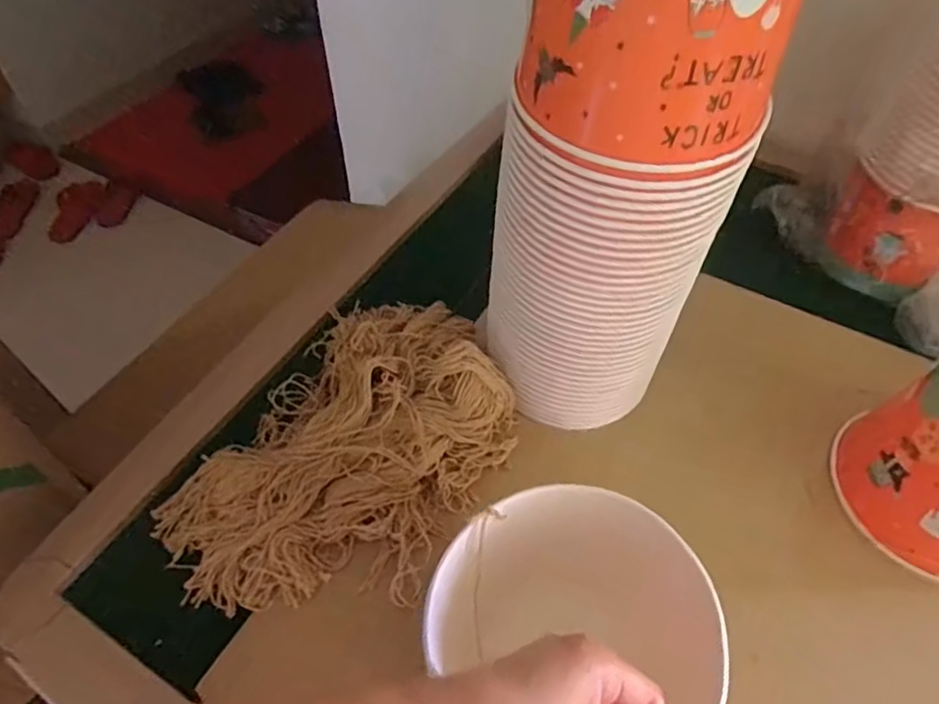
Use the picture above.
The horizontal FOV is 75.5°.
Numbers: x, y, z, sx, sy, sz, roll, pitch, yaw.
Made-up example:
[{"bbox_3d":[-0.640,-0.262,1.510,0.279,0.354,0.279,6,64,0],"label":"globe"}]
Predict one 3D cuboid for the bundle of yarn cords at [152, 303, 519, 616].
[{"bbox_3d":[-0.097,0.075,0.511,0.215,0.078,0.314,29,57,19],"label":"bundle of yarn cords"}]

